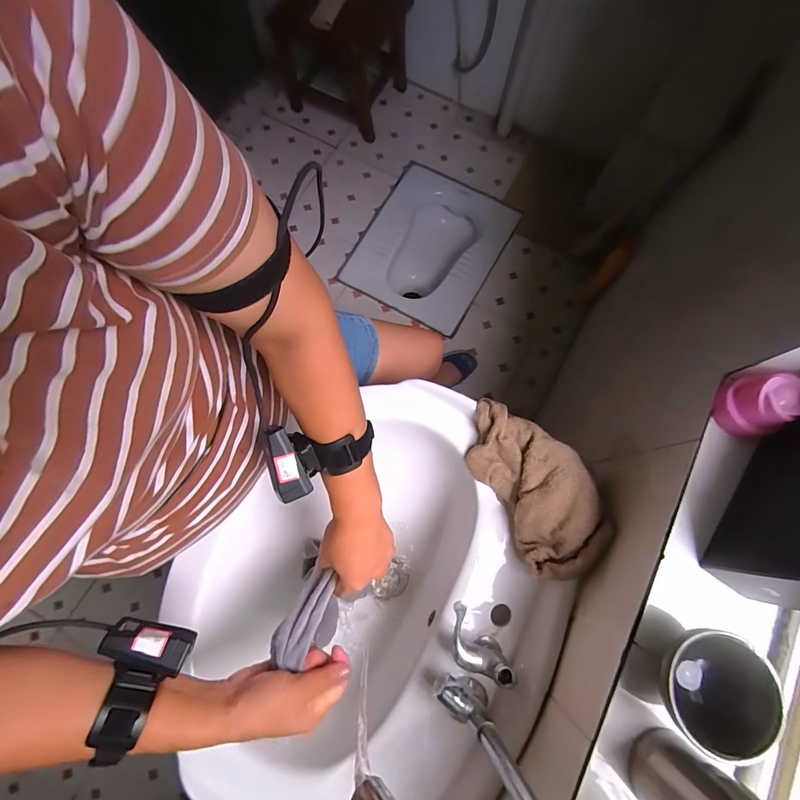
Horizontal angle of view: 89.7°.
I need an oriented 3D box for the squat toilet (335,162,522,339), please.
[{"bbox_3d":[0.098,-0.491,1.356,0.411,0.158,0.516,29,76,6],"label":"squat toilet"}]

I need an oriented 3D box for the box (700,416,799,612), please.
[{"bbox_3d":[0.351,0.078,0.353,0.049,0.088,0.201,32,77,7],"label":"box"}]

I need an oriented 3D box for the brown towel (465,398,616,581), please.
[{"bbox_3d":[0.168,0.101,0.512,0.125,0.040,0.230,-34,68,8],"label":"brown towel"}]

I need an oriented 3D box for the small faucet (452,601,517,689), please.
[{"bbox_3d":[0.082,0.282,0.464,0.046,0.059,0.094,-40,80,-11],"label":"small faucet"}]

